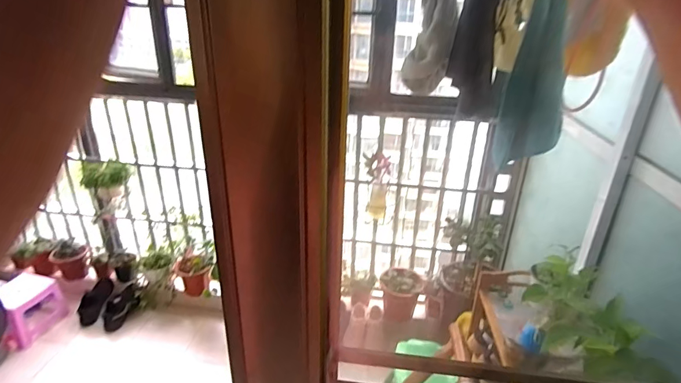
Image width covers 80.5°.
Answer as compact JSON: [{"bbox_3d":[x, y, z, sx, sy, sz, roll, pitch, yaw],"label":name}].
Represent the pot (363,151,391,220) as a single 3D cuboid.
[{"bbox_3d":[0.165,-0.029,1.840,0.104,0.305,0.065,11,27,18],"label":"pot"}]

